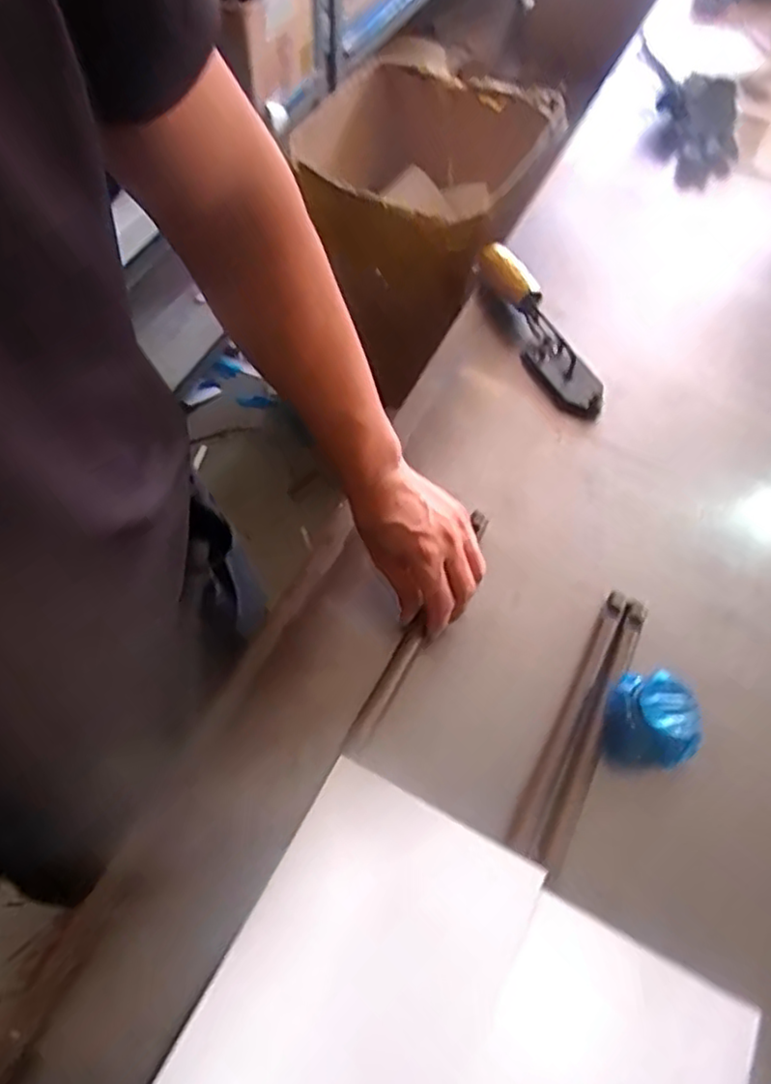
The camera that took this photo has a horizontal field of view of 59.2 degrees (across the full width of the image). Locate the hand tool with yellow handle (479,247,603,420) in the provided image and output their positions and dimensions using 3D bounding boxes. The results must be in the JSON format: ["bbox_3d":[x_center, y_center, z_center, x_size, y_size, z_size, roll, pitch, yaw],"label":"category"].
[{"bbox_3d":[0.174,-0.233,0.761,0.057,0.047,0.229,-23,65,-14],"label":"hand tool with yellow handle"}]

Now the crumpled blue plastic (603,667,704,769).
[{"bbox_3d":[0.213,0.145,0.549,0.061,0.052,0.070,4,61,1],"label":"crumpled blue plastic"}]

